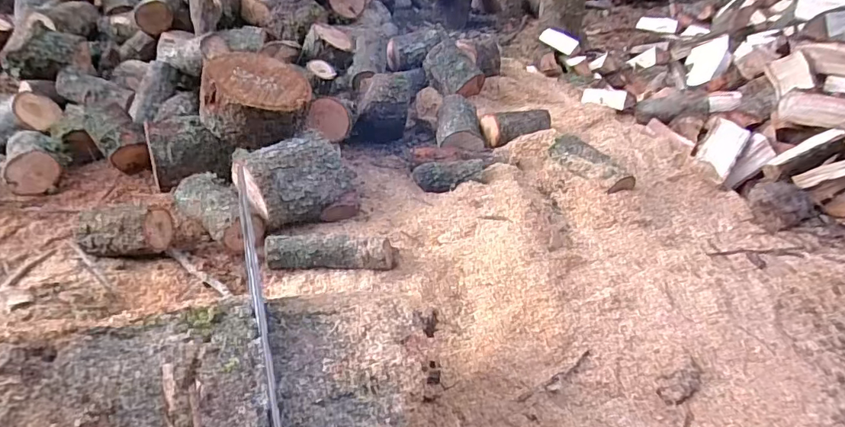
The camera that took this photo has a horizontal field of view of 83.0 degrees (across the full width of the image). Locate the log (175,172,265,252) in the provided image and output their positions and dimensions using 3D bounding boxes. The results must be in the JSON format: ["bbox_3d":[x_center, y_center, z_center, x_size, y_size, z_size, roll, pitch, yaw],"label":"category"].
[{"bbox_3d":[-0.505,-0.007,1.173,0.254,0.097,0.113,28,48,32],"label":"log"}]

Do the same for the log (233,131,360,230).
[{"bbox_3d":[-0.318,-0.073,1.202,0.271,0.178,0.182,-10,42,-23],"label":"log"}]

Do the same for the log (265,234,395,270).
[{"bbox_3d":[-0.209,0.089,1.101,0.292,0.084,0.072,4,42,0],"label":"log"}]

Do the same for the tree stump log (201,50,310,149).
[{"bbox_3d":[-0.436,-0.299,1.272,0.264,0.149,0.282,23,39,-10],"label":"tree stump log"}]

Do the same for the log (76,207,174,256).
[{"bbox_3d":[-0.665,0.040,1.065,0.179,0.120,0.096,7,38,-2],"label":"log"}]

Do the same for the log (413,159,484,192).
[{"bbox_3d":[0.077,-0.121,1.406,0.202,0.051,0.102,-11,42,7],"label":"log"}]

